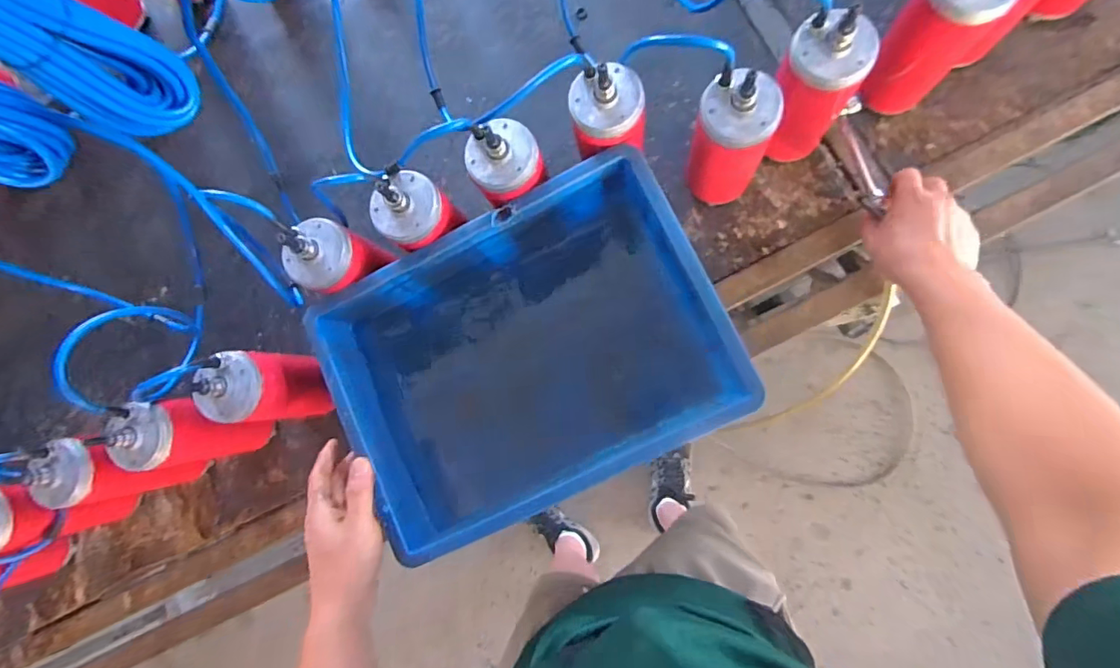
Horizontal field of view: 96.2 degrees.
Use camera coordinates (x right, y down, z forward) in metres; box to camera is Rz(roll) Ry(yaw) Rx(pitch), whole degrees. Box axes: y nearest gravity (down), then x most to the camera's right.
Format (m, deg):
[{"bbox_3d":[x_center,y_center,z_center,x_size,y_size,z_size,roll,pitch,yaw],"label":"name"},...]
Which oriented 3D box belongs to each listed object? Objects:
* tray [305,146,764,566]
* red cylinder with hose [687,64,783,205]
[{"bbox_3d":[-0.031,0.027,0.597,0.398,0.196,0.295,-26,83,6],"label":"tray"},{"bbox_3d":[0.186,-0.207,0.550,0.090,0.192,0.075,3,86,8],"label":"red cylinder with hose"}]

